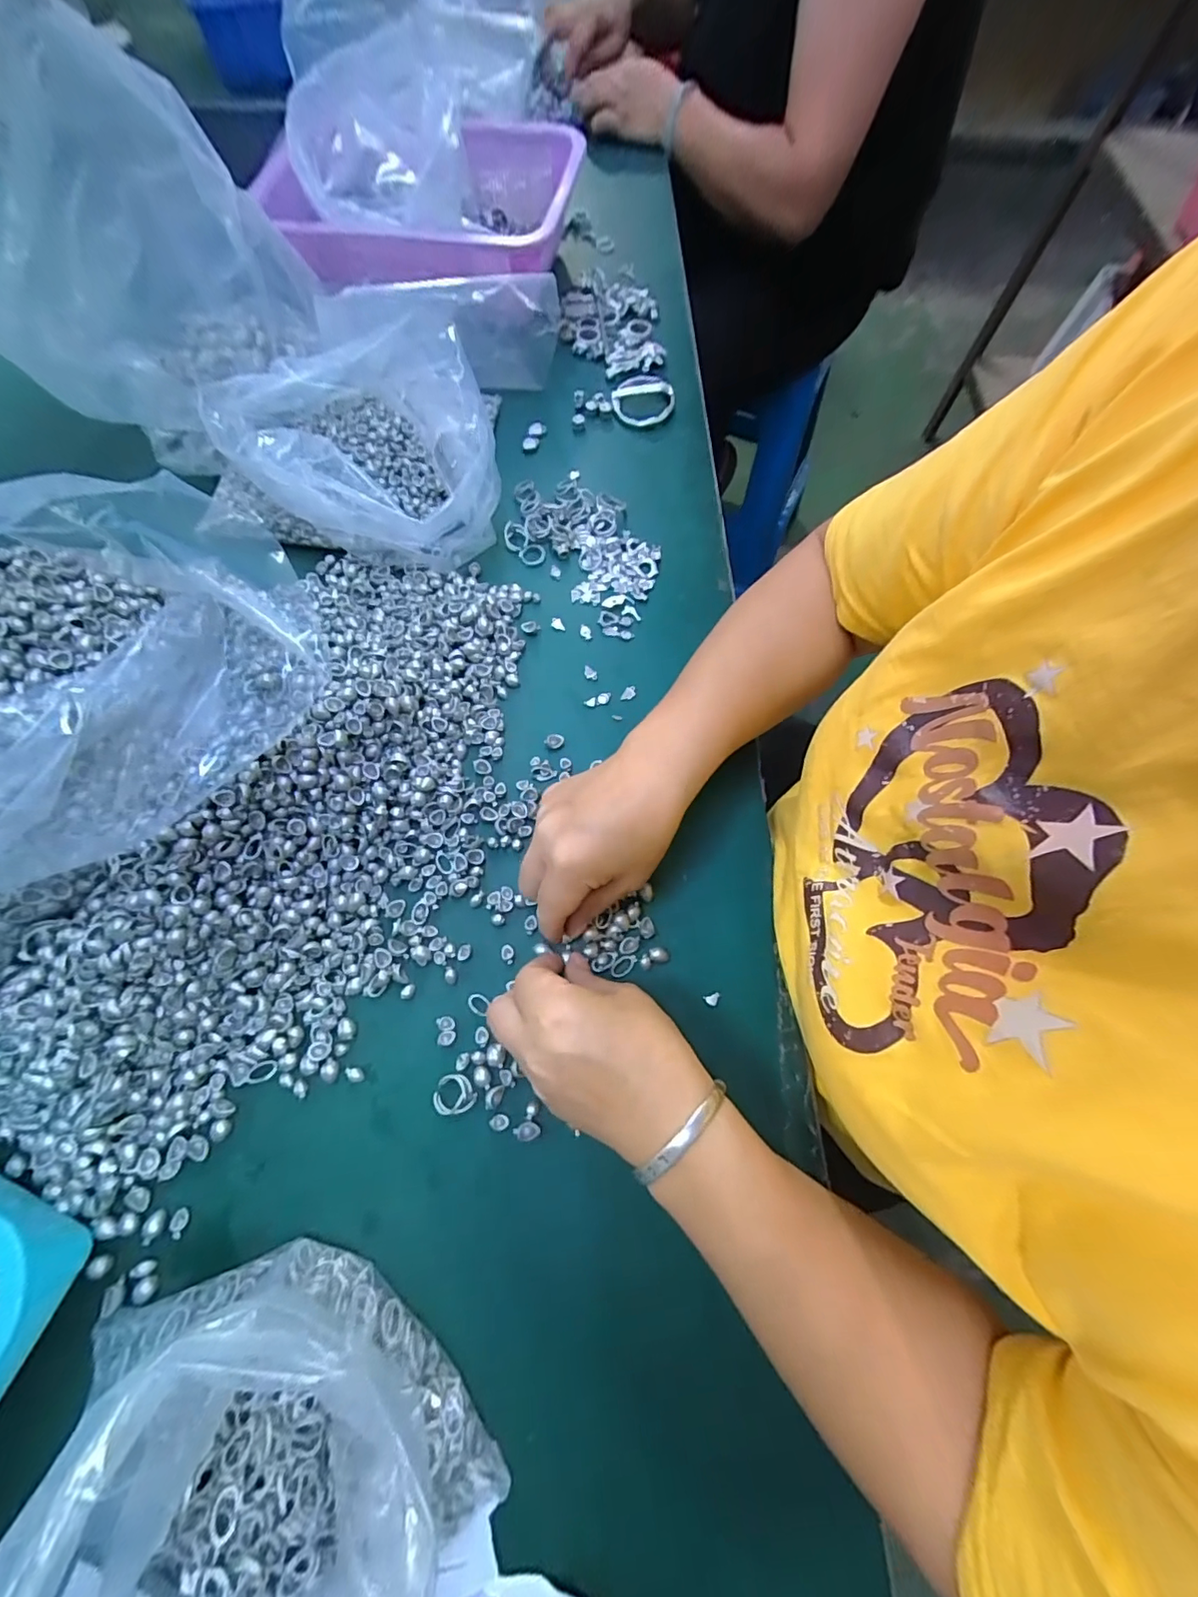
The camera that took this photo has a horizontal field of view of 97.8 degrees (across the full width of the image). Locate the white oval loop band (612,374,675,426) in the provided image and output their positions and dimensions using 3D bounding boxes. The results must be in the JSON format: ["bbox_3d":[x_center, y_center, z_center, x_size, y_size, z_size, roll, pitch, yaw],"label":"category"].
[{"bbox_3d":[0.042,-0.380,0.497,0.059,0.013,0.062,-4,70,-2],"label":"white oval loop band"}]

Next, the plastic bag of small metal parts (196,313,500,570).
[{"bbox_3d":[-0.203,-0.273,0.411,0.235,0.084,0.173,-6,70,-3],"label":"plastic bag of small metal parts"}]

